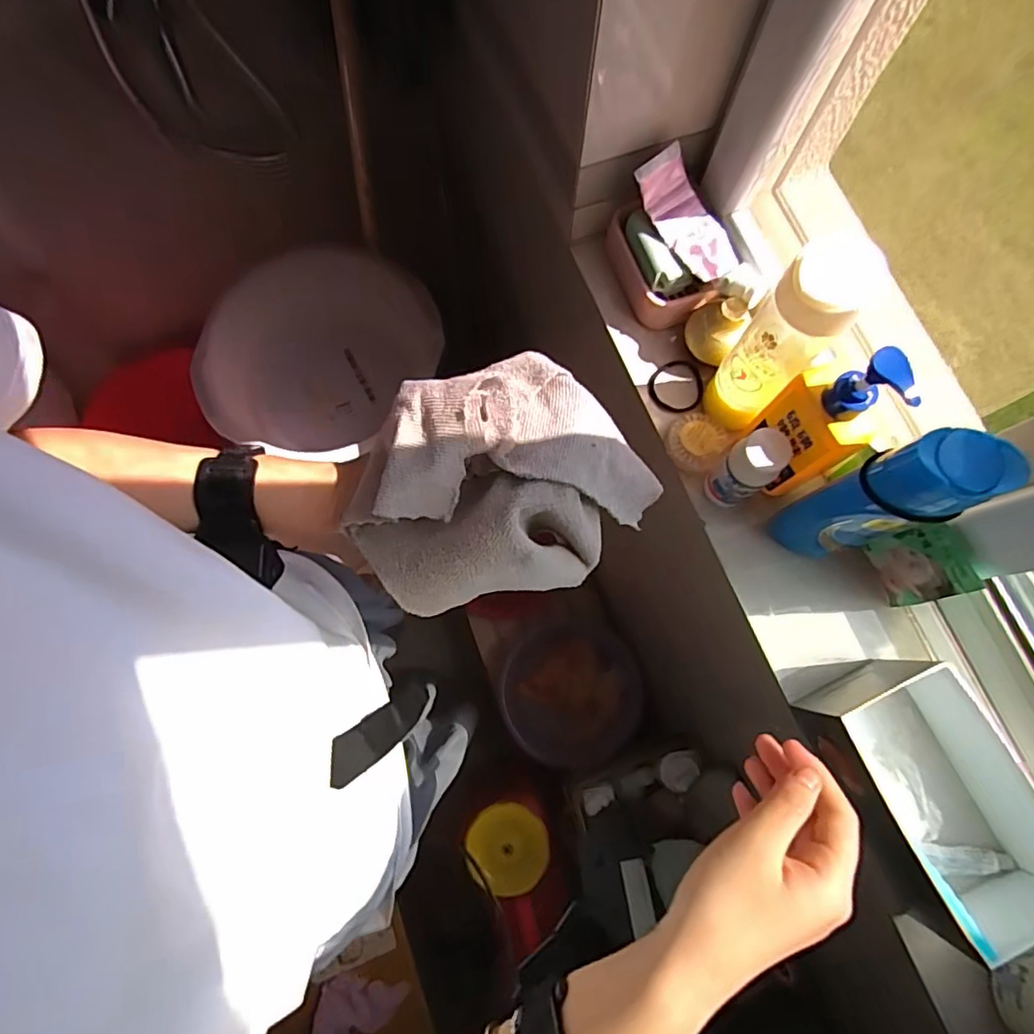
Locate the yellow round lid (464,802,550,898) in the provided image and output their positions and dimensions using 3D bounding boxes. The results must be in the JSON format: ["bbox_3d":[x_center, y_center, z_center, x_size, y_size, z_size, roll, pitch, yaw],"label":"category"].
[{"bbox_3d":[-0.014,0.492,0.867,0.118,0.015,0.117,-12,77,-2],"label":"yellow round lid"}]

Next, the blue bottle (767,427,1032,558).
[{"bbox_3d":[0.262,-0.009,0.436,0.059,0.202,0.050,-12,77,-2],"label":"blue bottle"}]

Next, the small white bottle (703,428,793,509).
[{"bbox_3d":[0.197,-0.042,0.503,0.044,0.106,0.043,-35,79,-8],"label":"small white bottle"}]

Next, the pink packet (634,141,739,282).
[{"bbox_3d":[0.160,-0.274,0.540,0.051,0.034,0.120,-35,94,-7],"label":"pink packet"}]

